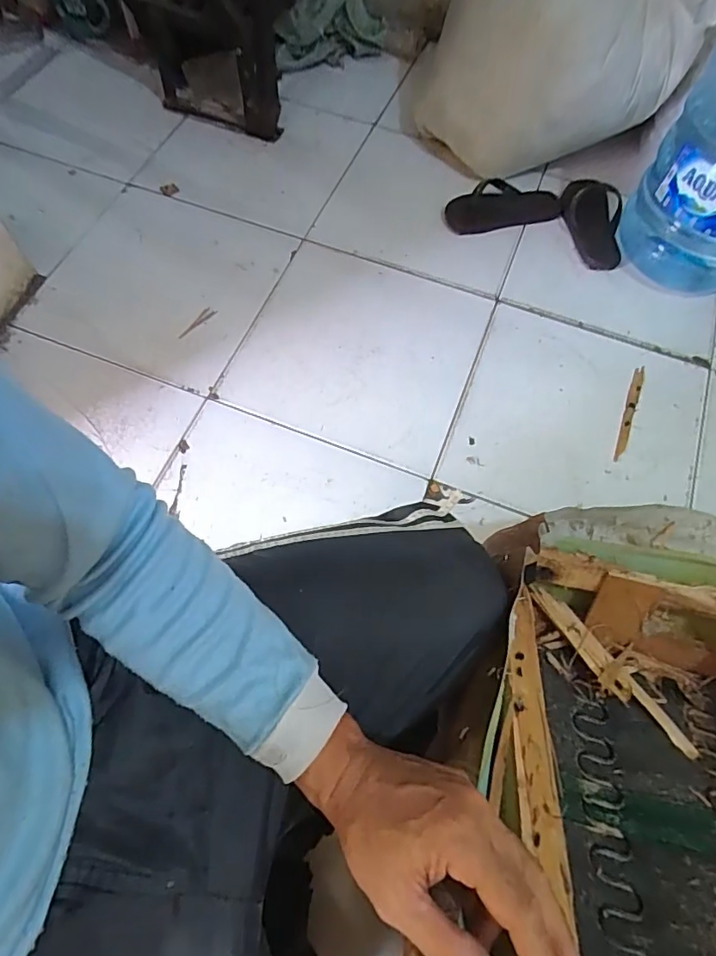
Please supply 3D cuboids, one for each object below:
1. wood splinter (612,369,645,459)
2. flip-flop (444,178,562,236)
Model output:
[{"bbox_3d":[0.465,-0.112,0.899,0.020,0.007,0.204,24,66,8],"label":"wood splinter"},{"bbox_3d":[0.305,-0.574,1.106,0.243,0.043,0.104,-8,66,-6],"label":"flip-flop"}]

